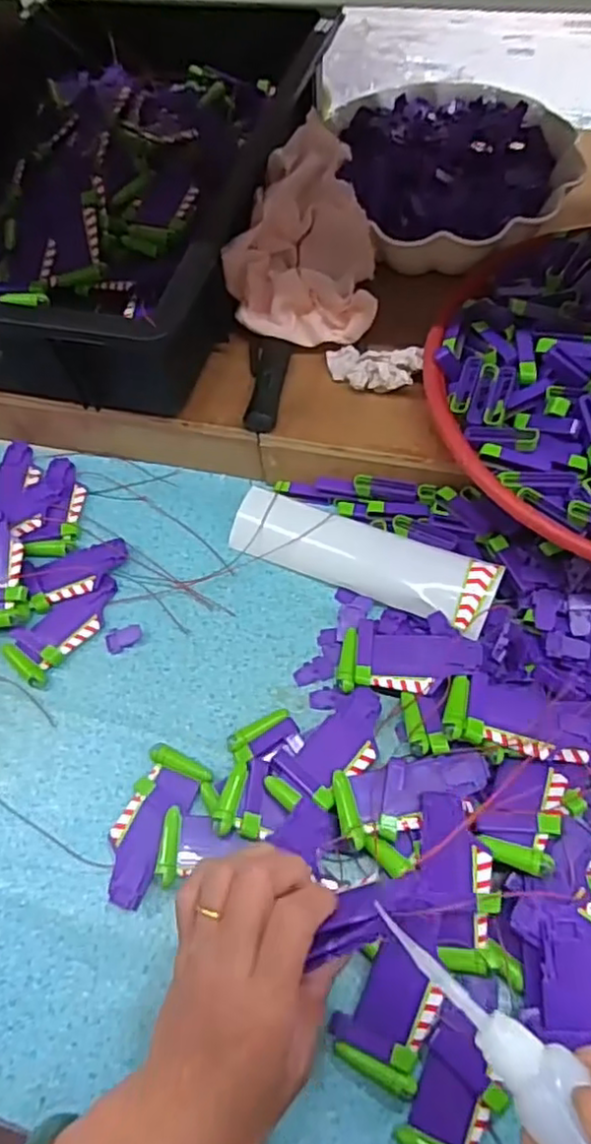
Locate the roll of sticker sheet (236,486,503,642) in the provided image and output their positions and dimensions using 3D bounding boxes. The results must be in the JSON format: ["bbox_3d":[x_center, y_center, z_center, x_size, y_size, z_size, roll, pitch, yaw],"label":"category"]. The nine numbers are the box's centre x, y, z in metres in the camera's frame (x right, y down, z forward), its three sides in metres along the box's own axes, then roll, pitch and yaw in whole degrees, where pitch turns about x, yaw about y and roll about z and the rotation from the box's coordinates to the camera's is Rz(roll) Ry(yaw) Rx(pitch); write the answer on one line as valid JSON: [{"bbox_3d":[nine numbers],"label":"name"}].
[{"bbox_3d":[0.044,-0.011,0.463,0.192,0.037,0.047,23,66,15],"label":"roll of sticker sheet"}]

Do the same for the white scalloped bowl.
[{"bbox_3d":[0.132,-0.336,0.537,0.184,0.057,0.212,-3,61,3],"label":"white scalloped bowl"}]

